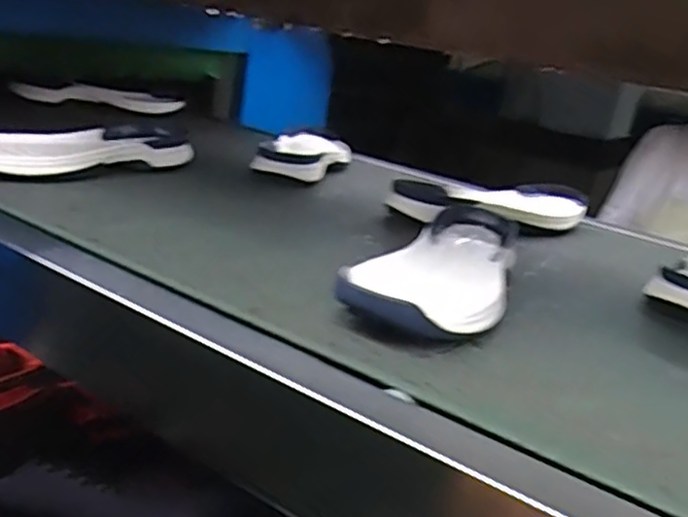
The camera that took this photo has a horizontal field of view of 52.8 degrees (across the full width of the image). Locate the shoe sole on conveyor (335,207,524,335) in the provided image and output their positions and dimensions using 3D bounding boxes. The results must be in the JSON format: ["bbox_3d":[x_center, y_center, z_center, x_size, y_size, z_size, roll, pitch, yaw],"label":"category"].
[{"bbox_3d":[0.098,0.008,0.671,0.129,0.045,0.354,13,19,16],"label":"shoe sole on conveyor"}]

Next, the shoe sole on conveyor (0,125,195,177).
[{"bbox_3d":[-0.355,-0.148,0.904,0.122,0.049,0.336,23,24,39],"label":"shoe sole on conveyor"}]

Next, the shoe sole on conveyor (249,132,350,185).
[{"bbox_3d":[-0.058,-0.179,1.162,0.126,0.038,0.317,9,18,2],"label":"shoe sole on conveyor"}]

